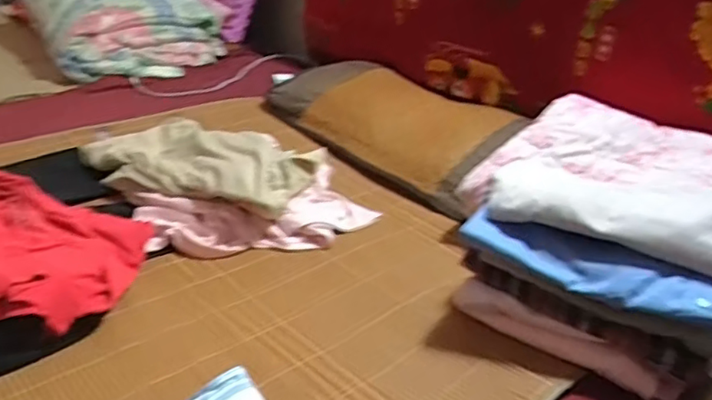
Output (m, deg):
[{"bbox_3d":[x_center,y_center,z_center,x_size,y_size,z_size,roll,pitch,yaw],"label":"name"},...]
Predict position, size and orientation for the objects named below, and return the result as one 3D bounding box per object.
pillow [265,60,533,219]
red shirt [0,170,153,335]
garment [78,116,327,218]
[{"bbox_3d":[0.045,-0.178,1.248,0.238,0.123,0.639,-17,34,-36],"label":"pillow"},{"bbox_3d":[-0.372,0.050,0.755,0.268,0.087,0.247,27,33,35],"label":"red shirt"},{"bbox_3d":[-0.260,-0.075,1.040,0.375,0.071,0.232,15,28,16],"label":"garment"}]

